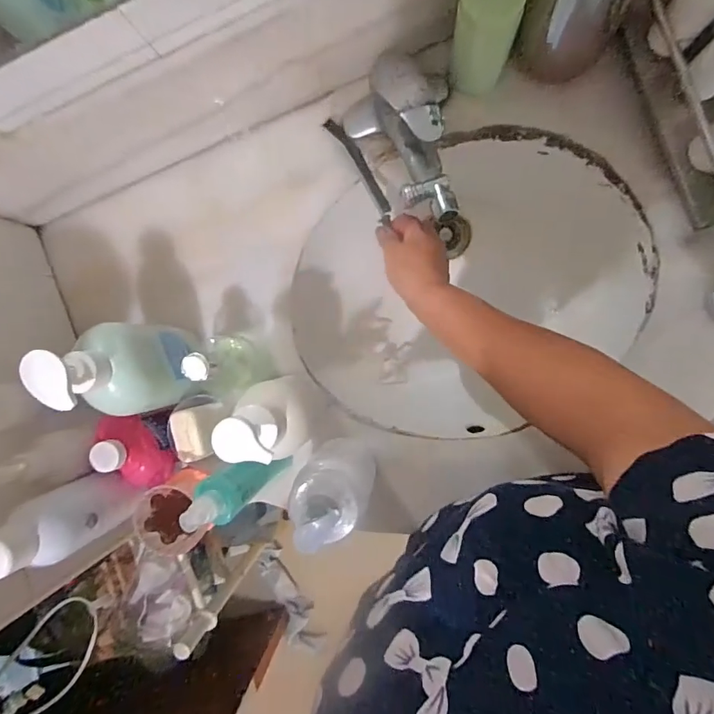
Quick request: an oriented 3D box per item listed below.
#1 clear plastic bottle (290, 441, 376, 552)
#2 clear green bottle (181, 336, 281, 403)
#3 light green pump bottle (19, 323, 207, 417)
[{"bbox_3d":[-0.023,0.132,0.446,0.074,0.193,0.056,28,94,5],"label":"clear plastic bottle"},{"bbox_3d":[-0.149,0.010,0.488,0.067,0.123,0.073,0,92,6],"label":"clear green bottle"},{"bbox_3d":[-0.215,0.011,0.441,0.056,0.199,0.087,-9,91,6],"label":"light green pump bottle"}]

